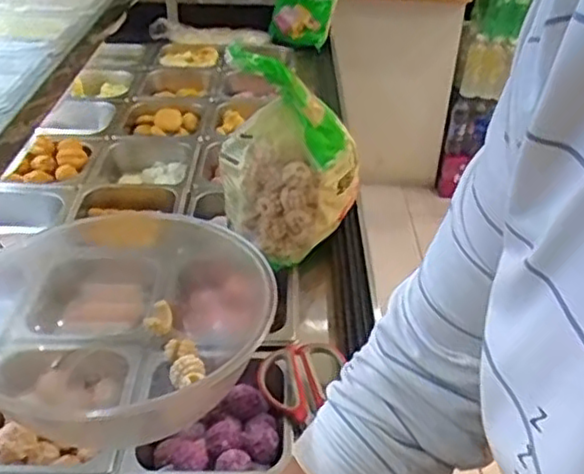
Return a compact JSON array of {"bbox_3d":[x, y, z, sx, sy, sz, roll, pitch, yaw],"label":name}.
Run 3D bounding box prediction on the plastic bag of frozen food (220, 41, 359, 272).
[{"bbox_3d":[-0.005,-0.095,0.846,0.160,0.226,0.100,9,33,9],"label":"plastic bag of frozen food"}]

